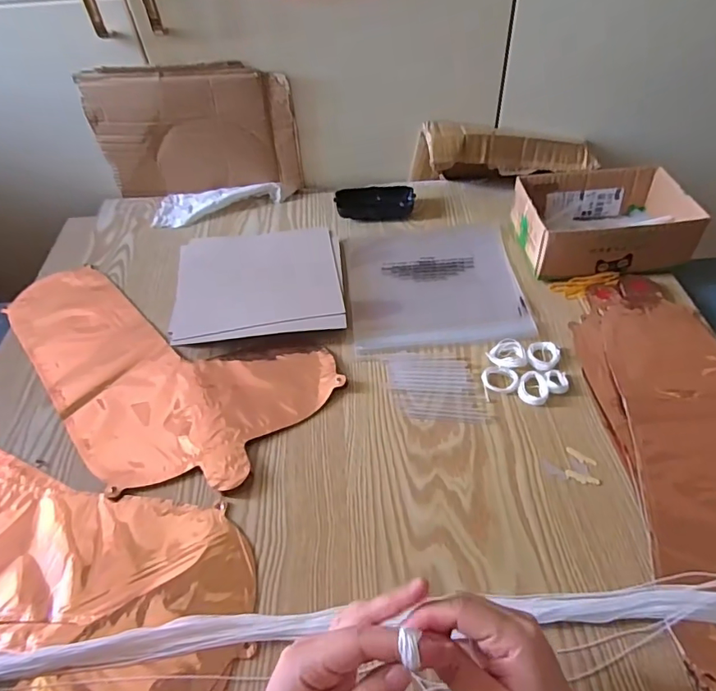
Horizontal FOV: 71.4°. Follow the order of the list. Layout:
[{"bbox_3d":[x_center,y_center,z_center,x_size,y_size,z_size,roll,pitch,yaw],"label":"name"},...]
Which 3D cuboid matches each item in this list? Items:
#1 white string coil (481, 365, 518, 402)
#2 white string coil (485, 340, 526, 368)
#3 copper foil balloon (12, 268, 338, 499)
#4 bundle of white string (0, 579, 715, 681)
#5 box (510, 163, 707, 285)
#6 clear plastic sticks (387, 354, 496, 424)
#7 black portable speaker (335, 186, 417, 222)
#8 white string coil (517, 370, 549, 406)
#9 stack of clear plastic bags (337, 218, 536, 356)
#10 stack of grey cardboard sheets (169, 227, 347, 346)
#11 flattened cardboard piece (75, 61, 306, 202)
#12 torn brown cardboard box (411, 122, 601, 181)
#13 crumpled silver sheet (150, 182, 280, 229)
[{"bbox_3d":[0.143,0.036,0.499,0.034,0.010,0.036,-2,49,2],"label":"white string coil"},{"bbox_3d":[0.156,0.008,0.518,0.034,0.008,0.037,-2,49,2],"label":"white string coil"},{"bbox_3d":[-0.241,0.015,0.547,0.402,0.007,0.213,27,55,24],"label":"copper foil balloon"},{"bbox_3d":[-0.004,0.206,0.358,0.796,0.017,0.034,-5,49,-1],"label":"bundle of white string"},{"bbox_3d":[0.291,-0.149,0.608,0.183,0.069,0.137,-4,49,0],"label":"box"},{"bbox_3d":[0.080,0.041,0.505,0.098,0.004,0.077,2,49,5],"label":"clear plastic sticks"},{"bbox_3d":[0.025,-0.200,0.703,0.108,0.025,0.048,-4,49,0],"label":"black portable speaker"},{"bbox_3d":[0.172,0.041,0.489,0.027,0.010,0.033,-3,49,1],"label":"white string coil"},{"bbox_3d":[0.089,-0.080,0.611,0.202,0.008,0.208,-5,49,-1],"label":"stack of clear plastic bags"},{"bbox_3d":[-0.119,-0.078,0.601,0.197,0.016,0.161,-7,58,2],"label":"stack of grey cardboard sheets"},{"bbox_3d":[-0.223,-0.293,0.696,0.273,0.175,0.020,-1,49,3],"label":"flattened cardboard piece"},{"bbox_3d":[0.208,-0.274,0.715,0.250,0.083,0.066,-5,49,-1],"label":"torn brown cardboard box"},{"bbox_3d":[-0.205,-0.210,0.727,0.183,0.023,0.072,-6,49,-2],"label":"crumpled silver sheet"}]

